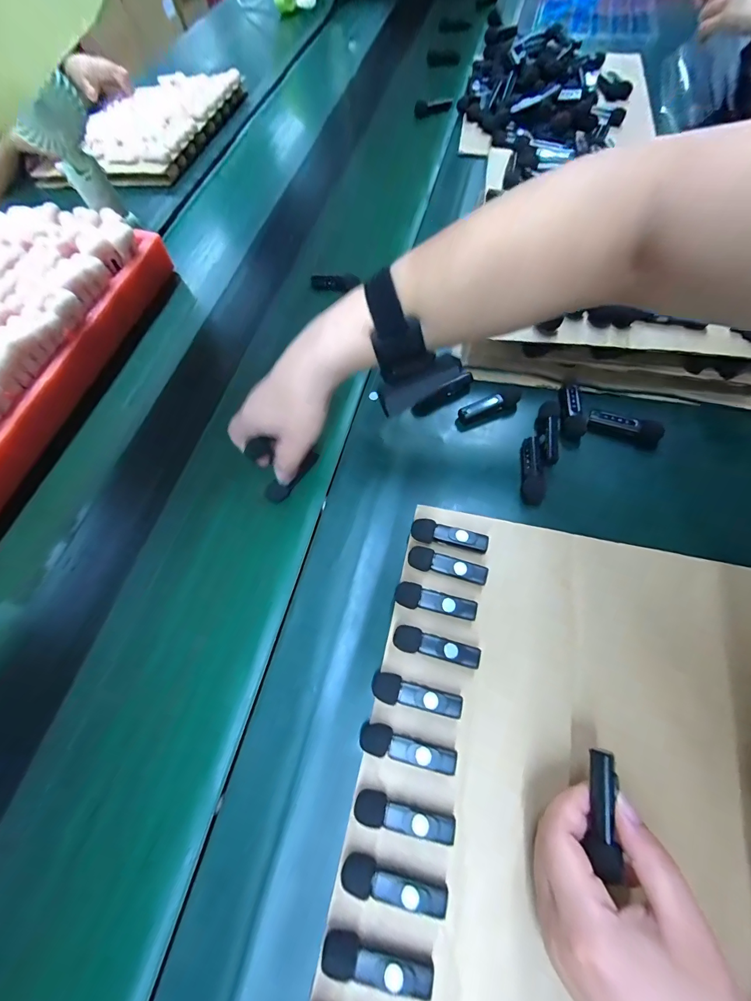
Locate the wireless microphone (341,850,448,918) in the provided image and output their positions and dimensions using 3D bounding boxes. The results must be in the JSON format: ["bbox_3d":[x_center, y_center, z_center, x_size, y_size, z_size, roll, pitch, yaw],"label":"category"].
[{"bbox_3d":[0.011,0.235,0.232,0.063,0.010,0.017,11,66,12],"label":"wireless microphone"}]

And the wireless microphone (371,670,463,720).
[{"bbox_3d":[0.029,0.141,0.275,0.064,0.010,0.019,14,67,13],"label":"wireless microphone"}]

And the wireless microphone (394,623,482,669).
[{"bbox_3d":[0.047,0.110,0.288,0.065,0.010,0.019,9,66,11],"label":"wireless microphone"}]

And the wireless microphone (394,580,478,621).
[{"bbox_3d":[0.048,0.080,0.301,0.063,0.010,0.020,14,67,13],"label":"wireless microphone"}]

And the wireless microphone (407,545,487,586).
[{"bbox_3d":[0.059,0.053,0.313,0.064,0.011,0.019,15,67,14],"label":"wireless microphone"}]

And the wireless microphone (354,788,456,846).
[{"bbox_3d":[0.019,0.204,0.246,0.064,0.012,0.016,8,65,11],"label":"wireless microphone"}]

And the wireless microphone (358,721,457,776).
[{"bbox_3d":[0.022,0.170,0.263,0.066,0.010,0.018,10,66,12],"label":"wireless microphone"}]

